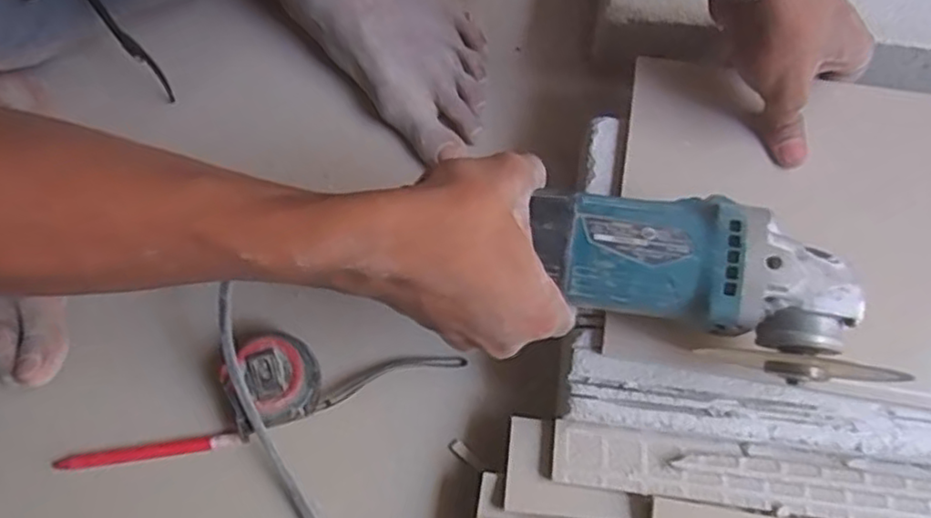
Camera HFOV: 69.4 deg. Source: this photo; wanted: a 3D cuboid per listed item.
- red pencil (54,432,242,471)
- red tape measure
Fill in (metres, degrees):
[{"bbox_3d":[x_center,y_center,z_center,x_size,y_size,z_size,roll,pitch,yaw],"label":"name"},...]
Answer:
[{"bbox_3d":[-0.222,0.134,0.468,0.129,0.009,0.010,-8,73,-2],"label":"red pencil"},{"bbox_3d":[-0.133,0.085,0.464,0.062,0.038,0.059,-19,73,-5],"label":"red tape measure"}]

